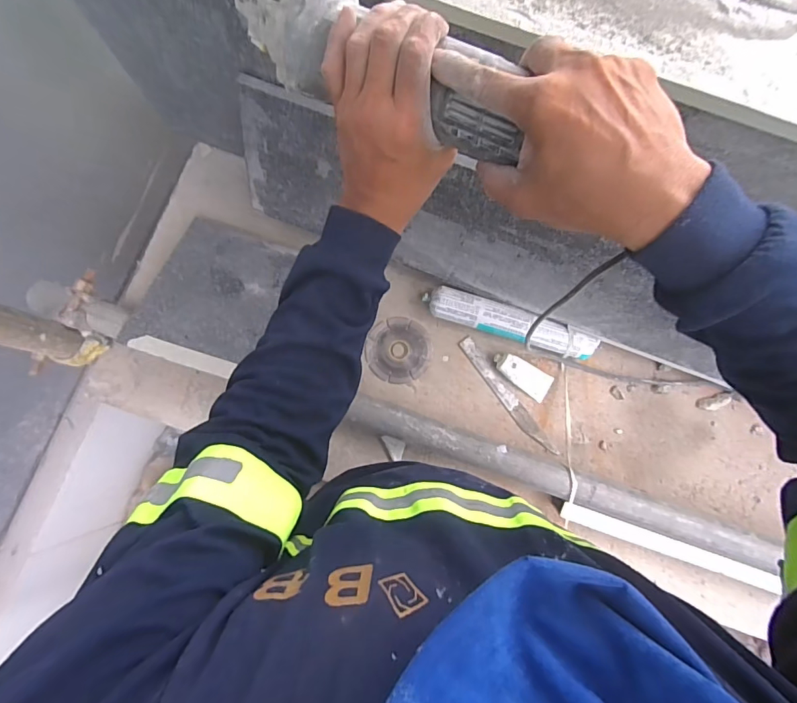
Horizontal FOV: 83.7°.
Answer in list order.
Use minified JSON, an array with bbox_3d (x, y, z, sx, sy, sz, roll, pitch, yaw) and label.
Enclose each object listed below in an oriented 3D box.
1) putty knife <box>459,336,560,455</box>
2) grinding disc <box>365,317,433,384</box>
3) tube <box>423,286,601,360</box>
[{"bbox_3d":[0.173,0.072,0.709,0.024,0.009,0.224,-36,83,-6],"label":"putty knife"},{"bbox_3d":[0.004,-0.001,0.715,0.096,0.008,0.103,14,81,1],"label":"grinding disc"},{"bbox_3d":[0.174,-0.043,0.704,0.268,0.058,0.049,16,81,2],"label":"tube"}]

